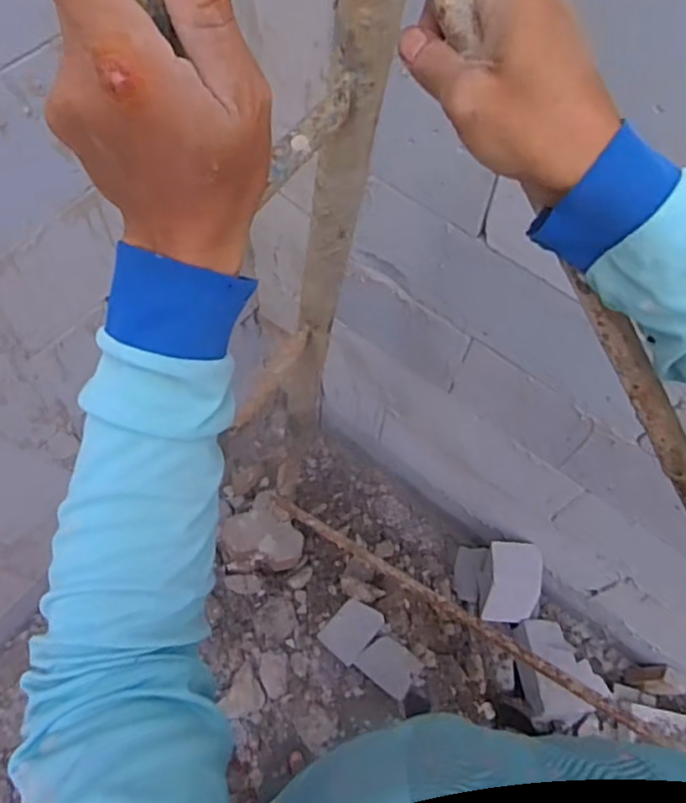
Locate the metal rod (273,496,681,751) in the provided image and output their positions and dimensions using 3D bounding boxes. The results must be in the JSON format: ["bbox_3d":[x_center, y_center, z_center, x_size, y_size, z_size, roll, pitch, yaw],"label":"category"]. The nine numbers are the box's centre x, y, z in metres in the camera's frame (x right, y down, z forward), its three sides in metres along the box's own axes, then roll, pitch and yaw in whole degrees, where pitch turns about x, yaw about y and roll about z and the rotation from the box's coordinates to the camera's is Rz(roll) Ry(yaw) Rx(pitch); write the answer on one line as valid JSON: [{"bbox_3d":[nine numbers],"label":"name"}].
[{"bbox_3d":[0.145,0.337,1.149,0.832,0.018,0.020,23,60,41],"label":"metal rod"}]

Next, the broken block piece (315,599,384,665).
[{"bbox_3d":[0.021,0.530,1.527,0.101,0.028,0.135,37,67,16],"label":"broken block piece"}]

